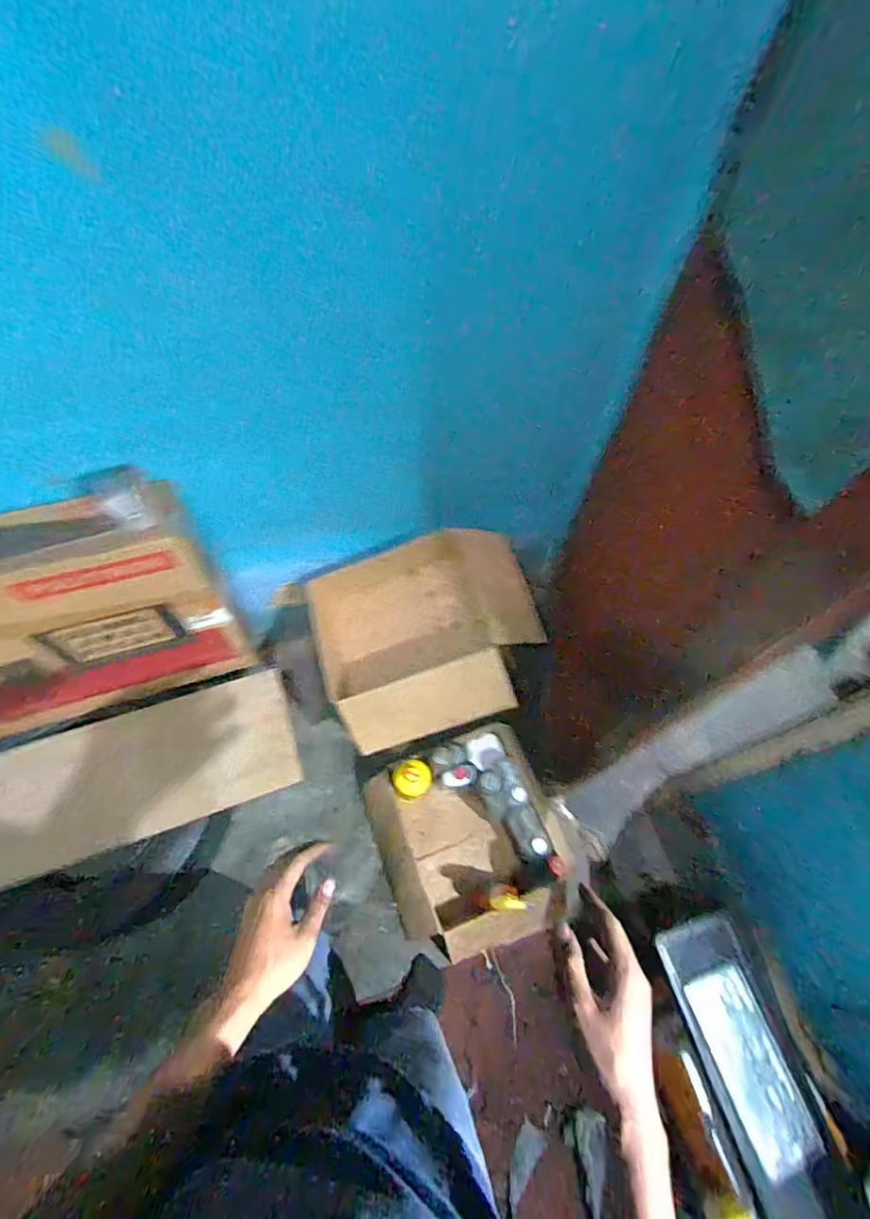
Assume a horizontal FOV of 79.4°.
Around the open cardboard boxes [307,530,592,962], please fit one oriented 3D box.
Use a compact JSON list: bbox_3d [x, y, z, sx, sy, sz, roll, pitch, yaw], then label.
[{"bbox_3d":[0.053,0.328,1.369,0.575,0.477,0.979,-13,64,-10],"label":"open cardboard boxes"}]

